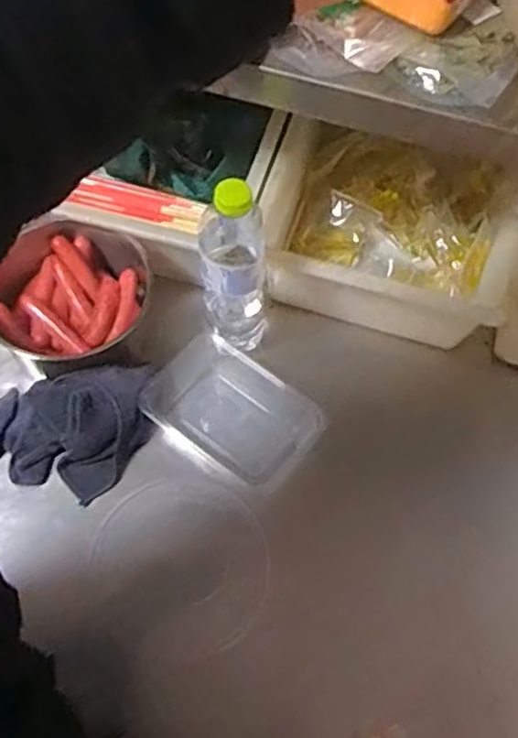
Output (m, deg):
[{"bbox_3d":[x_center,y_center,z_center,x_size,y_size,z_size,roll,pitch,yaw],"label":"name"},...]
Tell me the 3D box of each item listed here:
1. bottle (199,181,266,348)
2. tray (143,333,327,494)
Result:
[{"bbox_3d":[-0.023,-0.099,0.706,0.070,0.235,0.071,1,62,-3],"label":"bottle"},{"bbox_3d":[-0.025,0.046,0.745,0.173,0.058,0.120,31,64,13],"label":"tray"}]

